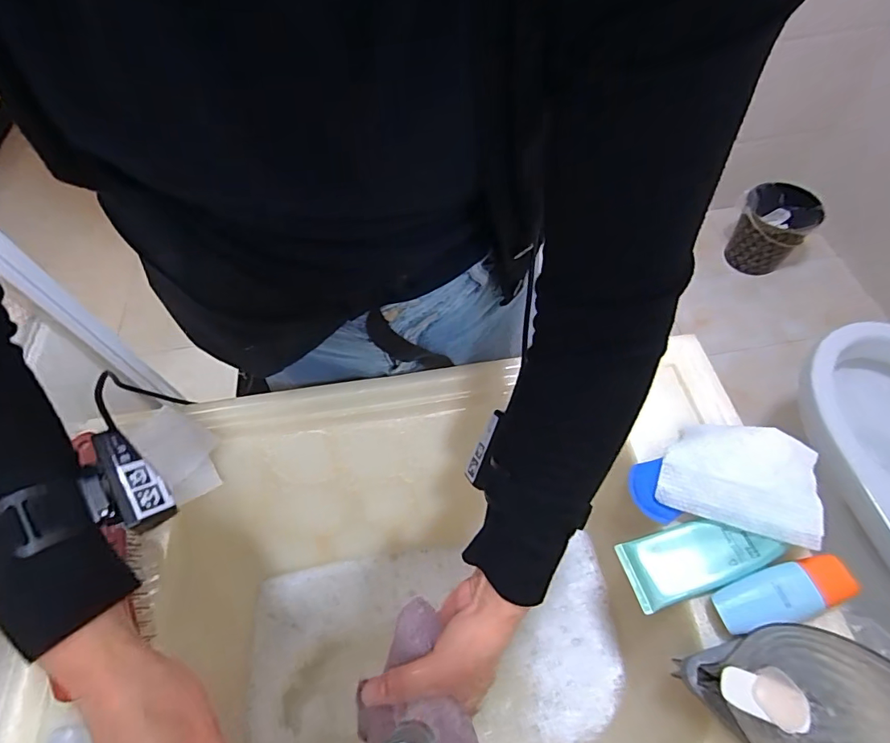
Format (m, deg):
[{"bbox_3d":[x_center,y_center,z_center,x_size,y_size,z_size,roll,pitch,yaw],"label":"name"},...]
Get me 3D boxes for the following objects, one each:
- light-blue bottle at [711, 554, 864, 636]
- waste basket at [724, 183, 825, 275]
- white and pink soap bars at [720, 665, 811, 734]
[{"bbox_3d":[0.283,0.186,0.400,0.110,0.034,0.039,-16,59,-6],"label":"light-blue bottle"},{"bbox_3d":[1.030,-0.456,1.519,0.210,0.244,0.228,33,66,21],"label":"waste basket"},{"bbox_3d":[0.232,0.232,0.345,0.055,0.008,0.035,22,62,16],"label":"white and pink soap bars"}]

